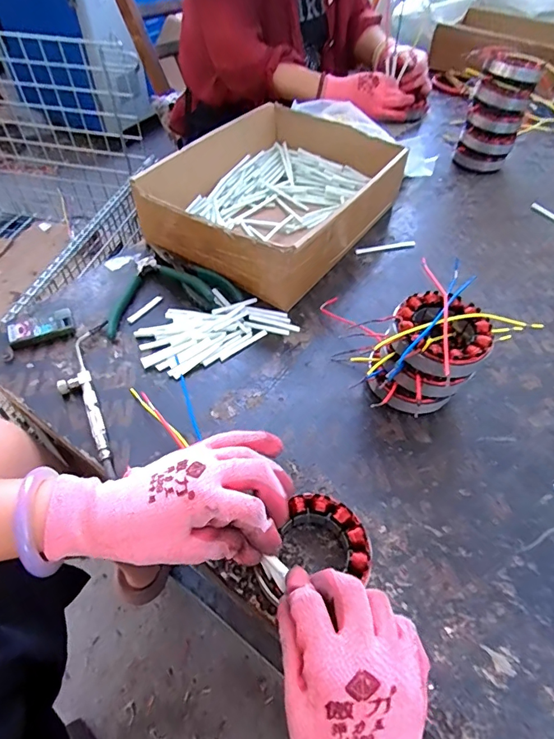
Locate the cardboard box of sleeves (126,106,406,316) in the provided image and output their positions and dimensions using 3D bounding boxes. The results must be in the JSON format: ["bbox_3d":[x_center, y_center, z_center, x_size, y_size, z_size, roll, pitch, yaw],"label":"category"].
[{"bbox_3d":[0.008,-0.245,0.622,0.243,0.095,0.336,30,56,20],"label":"cardboard box of sleeves"}]

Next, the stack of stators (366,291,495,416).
[{"bbox_3d":[0.139,-0.009,0.426,0.092,0.102,0.106,35,58,23],"label":"stack of stators"}]

